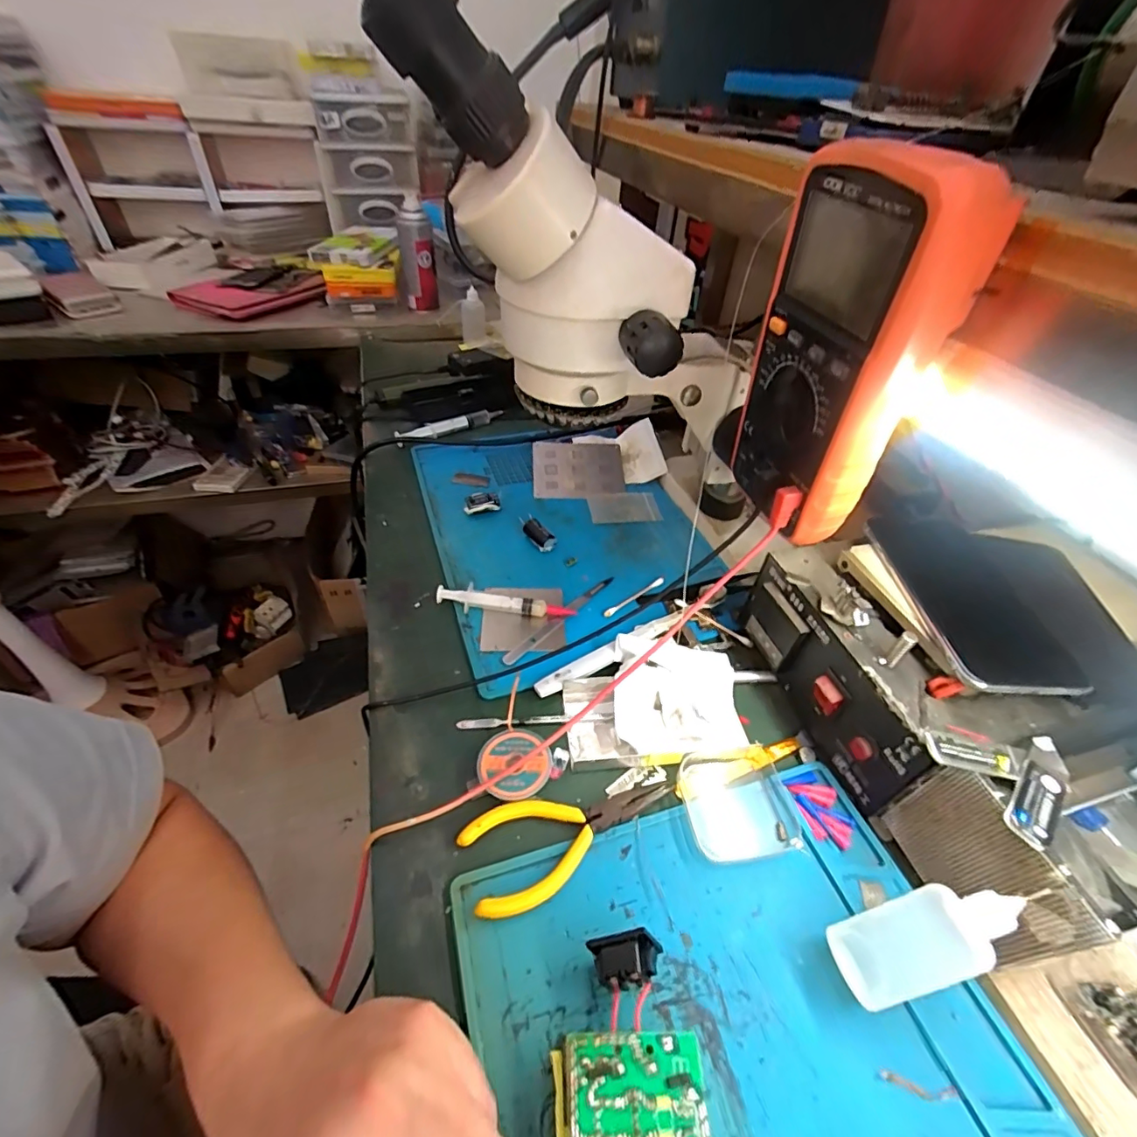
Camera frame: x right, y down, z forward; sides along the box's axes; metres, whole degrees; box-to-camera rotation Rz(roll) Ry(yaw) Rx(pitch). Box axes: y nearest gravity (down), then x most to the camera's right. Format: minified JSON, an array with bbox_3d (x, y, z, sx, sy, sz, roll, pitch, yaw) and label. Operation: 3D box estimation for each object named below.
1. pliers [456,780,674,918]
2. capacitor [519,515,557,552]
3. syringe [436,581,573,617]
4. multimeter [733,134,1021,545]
[{"bbox_3d":[0.005,0.152,0.301,0.129,0.011,0.054,-14,47,-18],"label":"pliers"},{"bbox_3d":[-0.031,-0.034,0.490,0.015,0.020,0.043,-27,52,-29],"label":"capacitor"},{"bbox_3d":[-0.052,0.029,0.423,0.112,0.015,0.018,7,44,3],"label":"syringe"},{"bbox_3d":[0.134,-0.102,0.263,0.045,0.169,0.088,-11,46,-15],"label":"multimeter"}]

